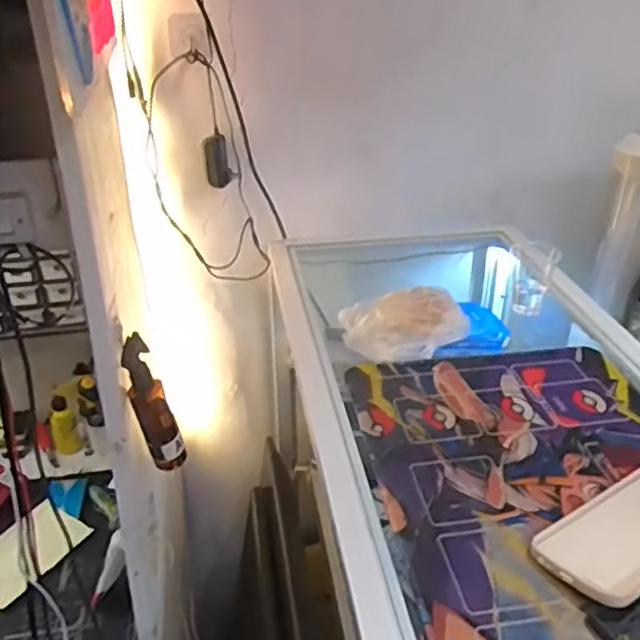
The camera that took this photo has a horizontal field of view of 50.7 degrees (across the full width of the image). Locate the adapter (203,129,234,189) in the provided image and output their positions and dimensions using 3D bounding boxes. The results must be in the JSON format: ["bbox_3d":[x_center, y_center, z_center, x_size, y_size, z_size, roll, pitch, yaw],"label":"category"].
[{"bbox_3d":[-0.148,-0.232,0.985,0.039,0.073,0.019,-7,30,-9],"label":"adapter"}]

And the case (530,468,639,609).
[{"bbox_3d":[0.251,0.161,0.529,0.174,0.013,0.081,-20,34,-29],"label":"case"}]

